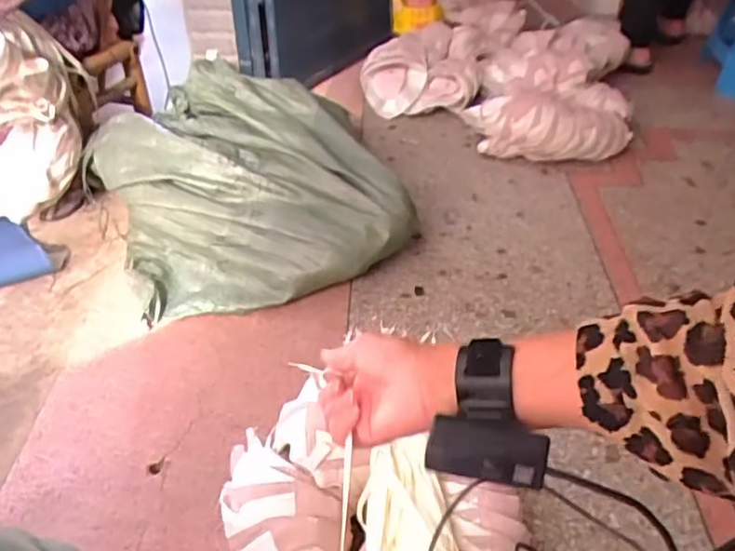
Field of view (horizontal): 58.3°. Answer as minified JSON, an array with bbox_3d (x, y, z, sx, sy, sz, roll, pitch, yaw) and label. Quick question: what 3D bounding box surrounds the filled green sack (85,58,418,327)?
[{"bbox_3d":[-0.251,-0.196,1.354,0.536,0.247,0.572,-17,42,-19],"label":"filled green sack"}]

